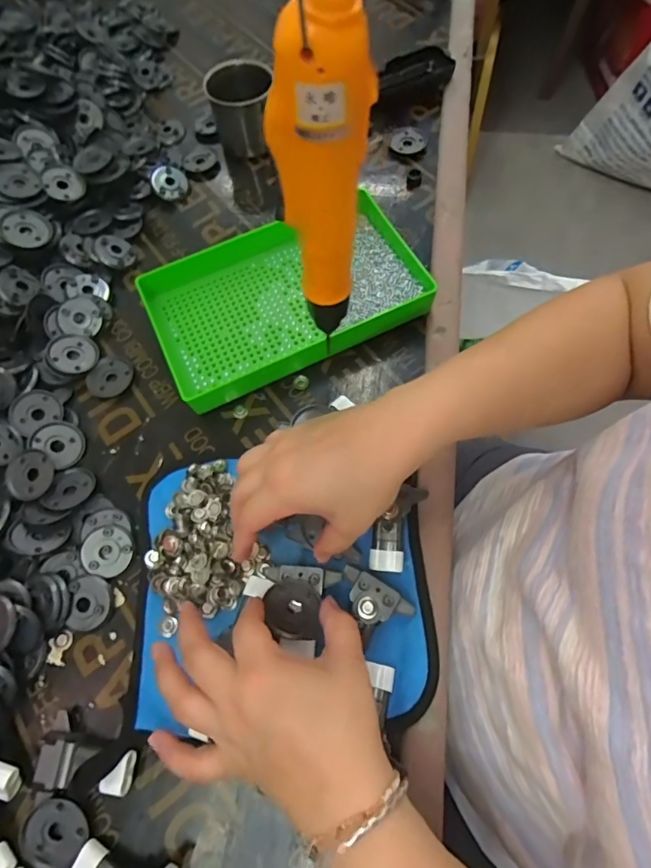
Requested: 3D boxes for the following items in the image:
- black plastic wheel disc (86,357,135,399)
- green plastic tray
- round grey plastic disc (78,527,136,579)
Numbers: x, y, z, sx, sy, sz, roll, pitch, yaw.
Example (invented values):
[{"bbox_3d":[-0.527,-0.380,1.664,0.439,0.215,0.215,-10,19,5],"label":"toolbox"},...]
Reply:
[{"bbox_3d":[-0.201,-0.053,0.442,0.038,0.004,0.039,1,73,-4],"label":"black plastic wheel disc"},{"bbox_3d":[-0.039,-0.130,0.446,0.243,0.033,0.153,-26,69,-9],"label":"green plastic tray"},{"bbox_3d":[-0.173,0.093,0.374,0.038,0.006,0.036,1,80,-5],"label":"round grey plastic disc"}]

